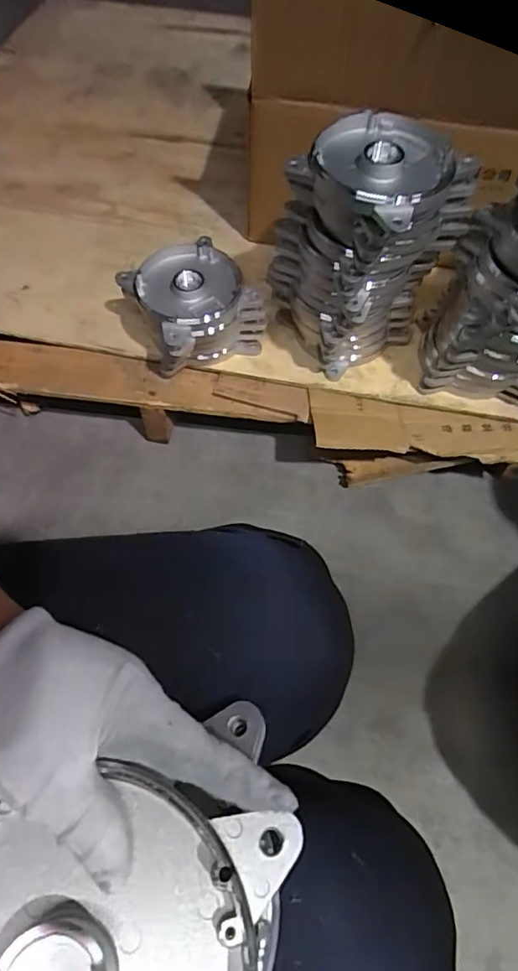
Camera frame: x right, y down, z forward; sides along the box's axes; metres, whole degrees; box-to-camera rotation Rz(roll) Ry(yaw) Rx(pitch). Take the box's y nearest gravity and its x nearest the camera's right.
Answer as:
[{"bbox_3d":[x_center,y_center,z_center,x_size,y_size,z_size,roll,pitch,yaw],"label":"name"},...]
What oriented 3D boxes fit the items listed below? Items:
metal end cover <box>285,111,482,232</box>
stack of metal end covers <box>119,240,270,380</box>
[{"bbox_3d":[0.124,-0.318,0.514,0.154,0.031,0.131,-40,70,-19],"label":"metal end cover"},{"bbox_3d":[-0.086,-0.232,0.700,0.140,0.105,0.139,-29,67,-15],"label":"stack of metal end covers"}]

